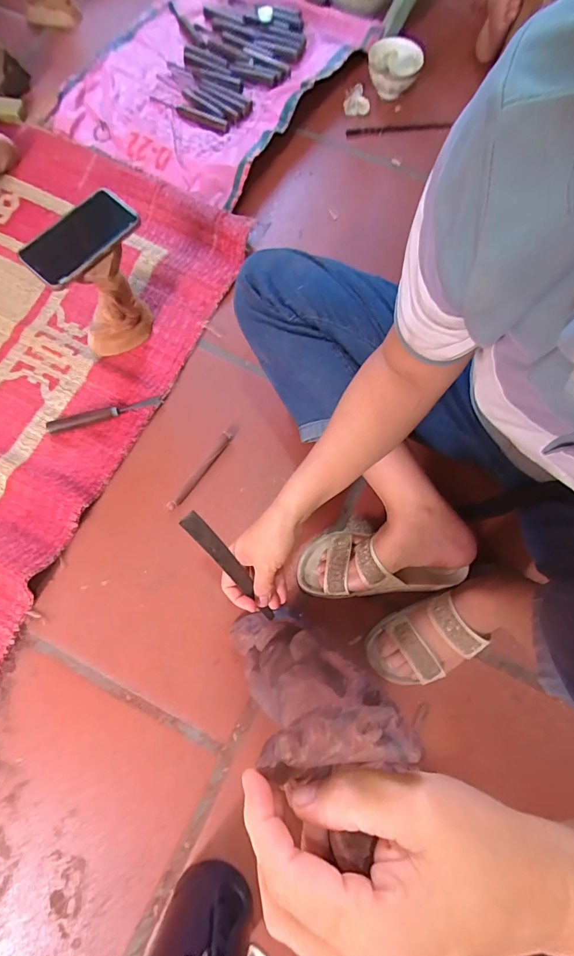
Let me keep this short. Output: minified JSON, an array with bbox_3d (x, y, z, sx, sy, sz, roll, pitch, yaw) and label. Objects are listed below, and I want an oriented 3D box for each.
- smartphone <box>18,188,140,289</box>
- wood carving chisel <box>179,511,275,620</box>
[{"bbox_3d":[-0.268,-0.313,0.544,0.150,0.010,0.074,-44,88,-7],"label":"smartphone"},{"bbox_3d":[-0.059,0.099,0.458,0.020,0.005,0.165,-47,118,-22],"label":"wood carving chisel"}]

